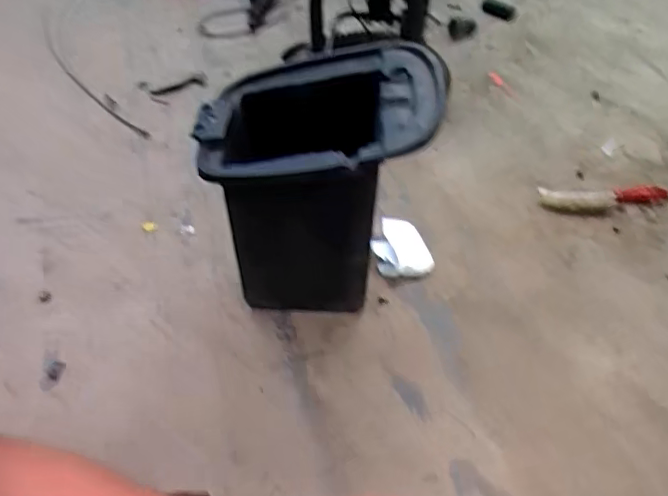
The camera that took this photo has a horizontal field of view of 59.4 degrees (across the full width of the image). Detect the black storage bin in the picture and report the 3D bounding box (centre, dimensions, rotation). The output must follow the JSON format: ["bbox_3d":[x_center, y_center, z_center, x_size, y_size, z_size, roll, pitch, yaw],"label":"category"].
[{"bbox_3d":[-0.016,-0.060,0.818,0.286,0.354,0.212,0,47,2],"label":"black storage bin"}]

